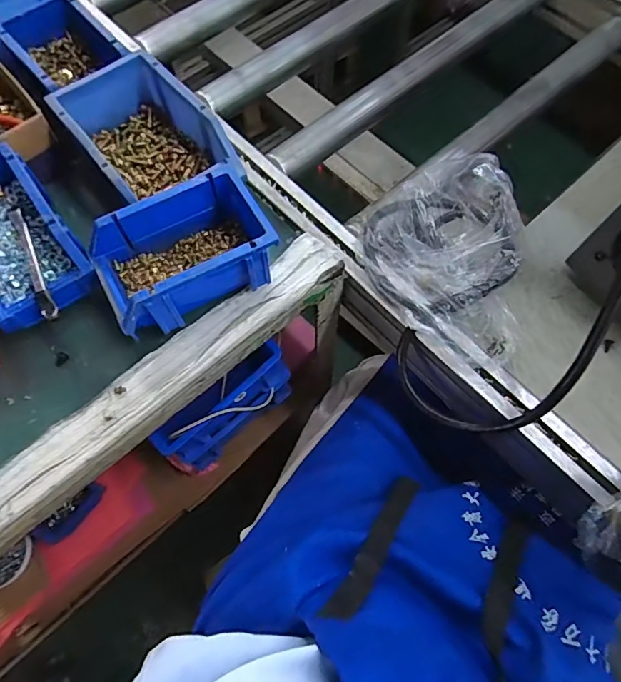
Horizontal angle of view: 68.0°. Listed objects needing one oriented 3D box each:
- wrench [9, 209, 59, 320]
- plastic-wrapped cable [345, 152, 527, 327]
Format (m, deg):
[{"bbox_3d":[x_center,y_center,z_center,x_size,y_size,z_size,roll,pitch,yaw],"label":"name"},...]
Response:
[{"bbox_3d":[-0.270,-0.078,0.444,0.014,0.007,0.136,-27,71,-10],"label":"wrench"},{"bbox_3d":[0.136,-0.120,0.492,0.165,0.070,0.174,0,69,-1],"label":"plastic-wrapped cable"}]

